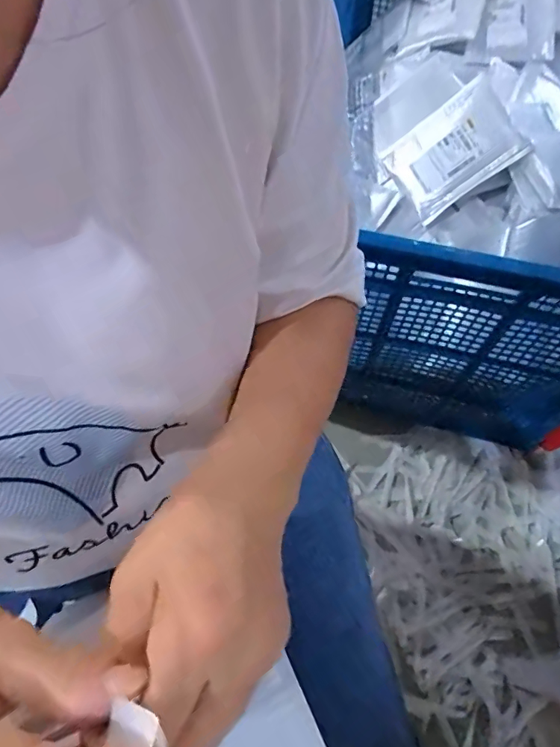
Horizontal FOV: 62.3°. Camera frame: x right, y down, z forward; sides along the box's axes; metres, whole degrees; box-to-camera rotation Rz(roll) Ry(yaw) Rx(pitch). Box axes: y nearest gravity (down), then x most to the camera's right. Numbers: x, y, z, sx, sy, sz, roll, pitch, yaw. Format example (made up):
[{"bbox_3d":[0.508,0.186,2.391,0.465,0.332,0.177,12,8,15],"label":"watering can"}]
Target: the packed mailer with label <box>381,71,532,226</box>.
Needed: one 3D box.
[{"bbox_3d":[0.324,-0.420,0.867,0.220,0.025,0.171,-33,79,20],"label":"packed mailer with label"}]

